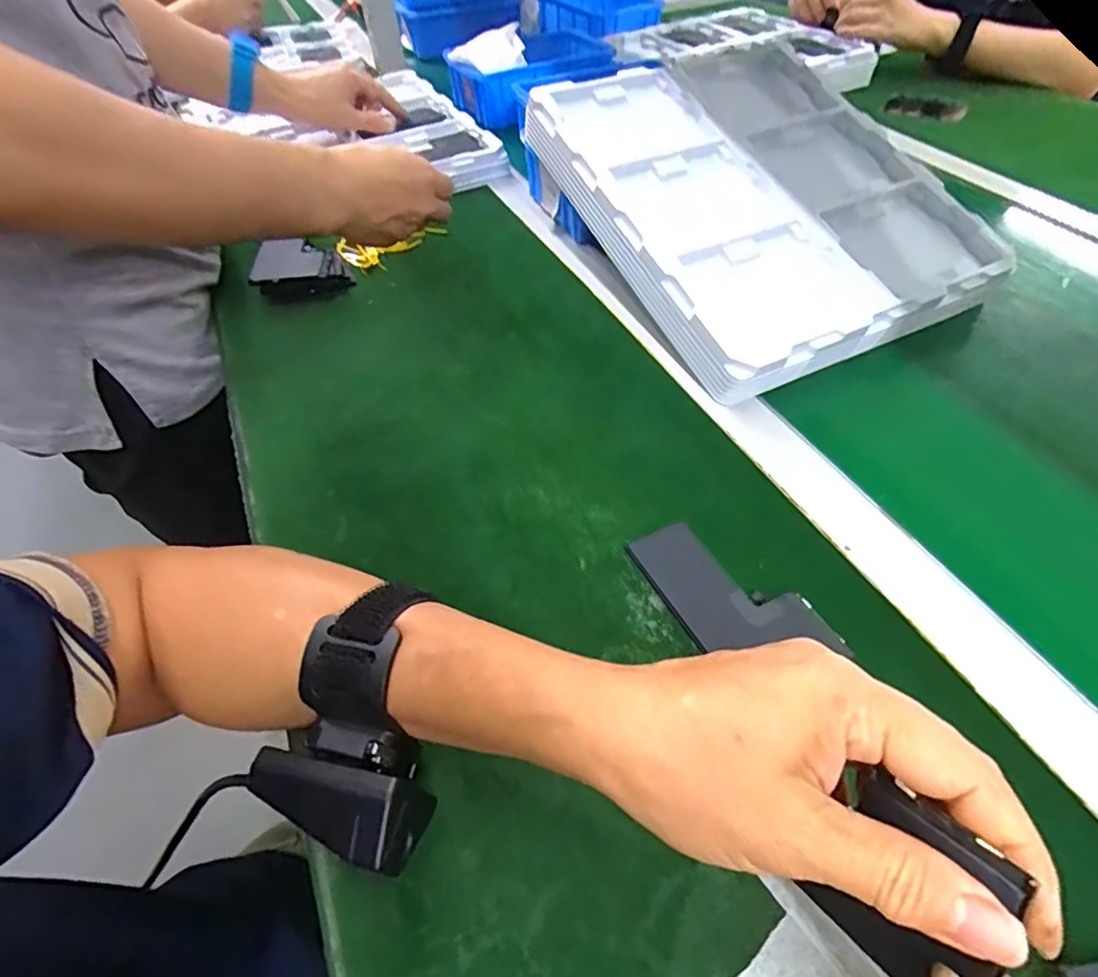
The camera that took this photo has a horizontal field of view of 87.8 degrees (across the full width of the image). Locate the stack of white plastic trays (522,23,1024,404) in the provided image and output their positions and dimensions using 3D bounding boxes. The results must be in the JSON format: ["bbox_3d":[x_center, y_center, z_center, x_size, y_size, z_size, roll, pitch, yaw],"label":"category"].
[{"bbox_3d":[0.164,-0.246,0.469,0.288,0.032,0.333,-21,68,-15],"label":"stack of white plastic trays"}]

